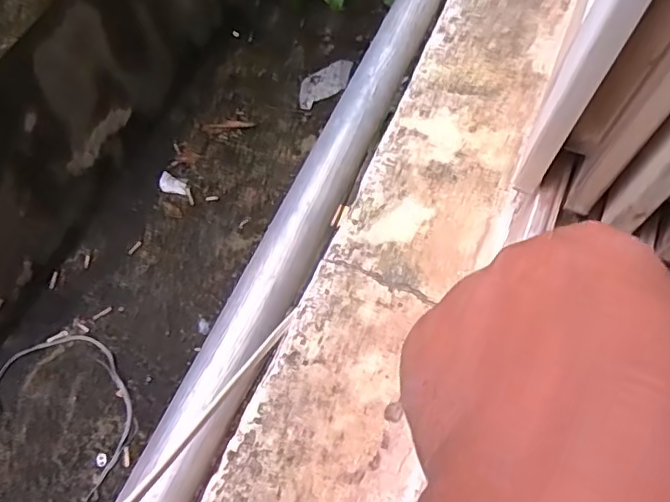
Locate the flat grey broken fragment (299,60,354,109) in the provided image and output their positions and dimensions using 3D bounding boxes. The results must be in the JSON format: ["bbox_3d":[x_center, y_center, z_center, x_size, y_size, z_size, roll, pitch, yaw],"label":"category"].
[{"bbox_3d":[-0.029,-0.507,1.688,0.224,0.010,0.096,-37,69,-17],"label":"flat grey broken fragment"}]

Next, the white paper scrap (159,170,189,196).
[{"bbox_3d":[-0.420,-0.177,1.475,0.081,0.014,0.054,12,64,5],"label":"white paper scrap"}]

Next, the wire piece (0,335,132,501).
[{"bbox_3d":[-0.565,0.313,1.214,0.336,0.011,0.234,30,67,14],"label":"wire piece"}]

